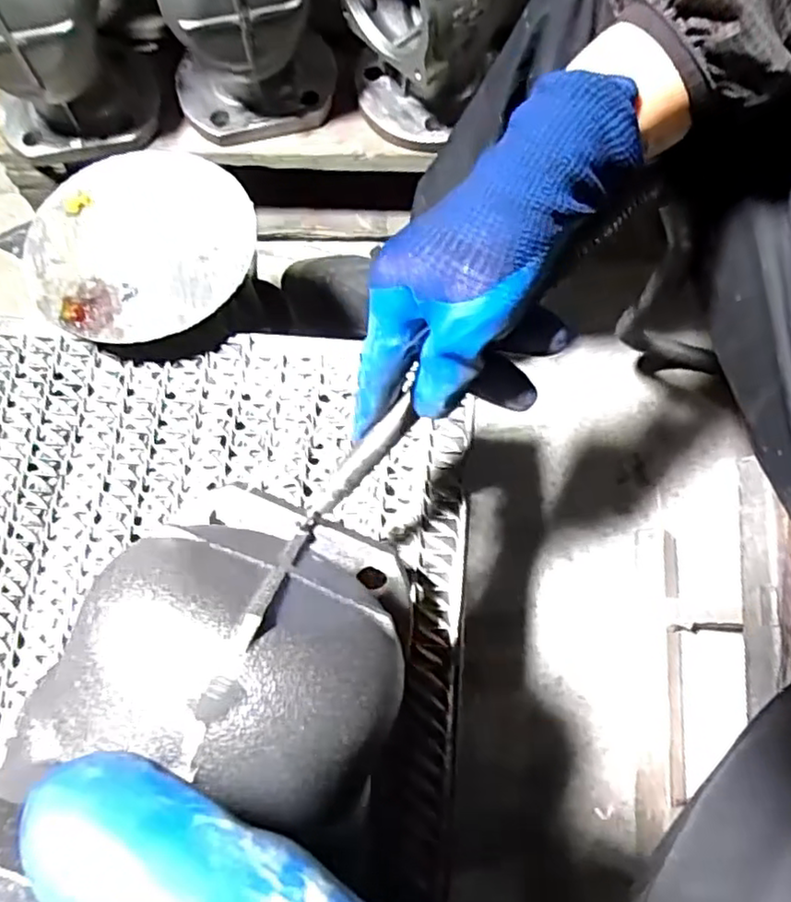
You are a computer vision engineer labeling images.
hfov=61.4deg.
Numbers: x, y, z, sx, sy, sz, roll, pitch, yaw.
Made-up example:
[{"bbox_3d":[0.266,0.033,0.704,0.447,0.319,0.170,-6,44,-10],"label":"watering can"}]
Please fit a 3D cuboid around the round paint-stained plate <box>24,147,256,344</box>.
[{"bbox_3d":[-0.187,-0.155,0.488,0.155,0.011,0.164,0,70,1],"label":"round paint-stained plate"}]

